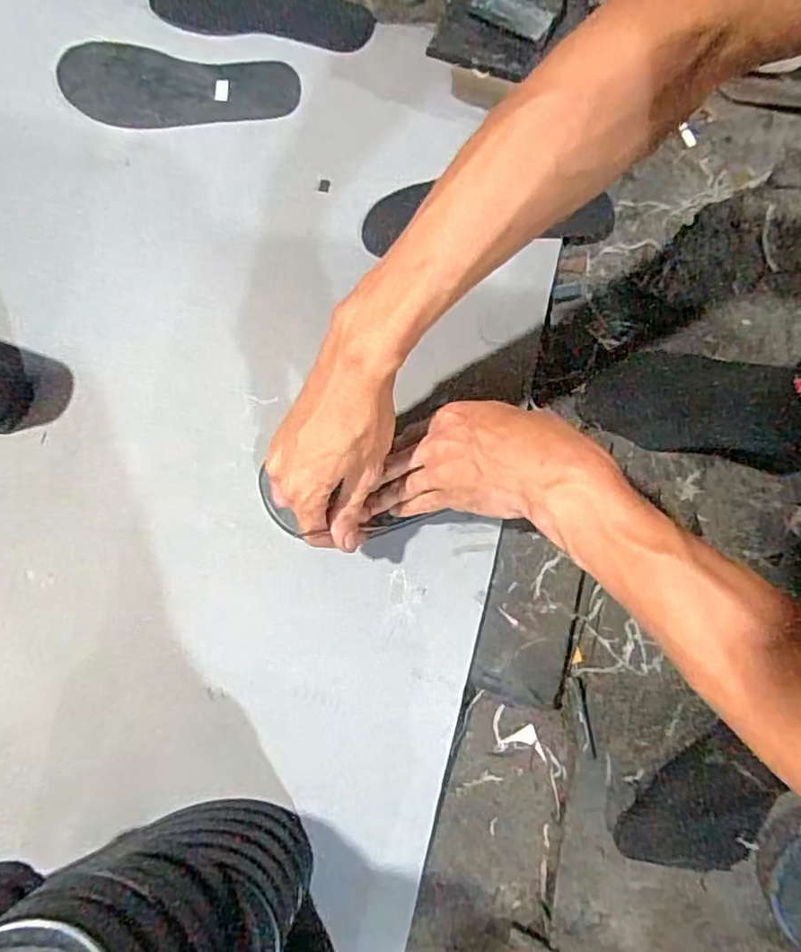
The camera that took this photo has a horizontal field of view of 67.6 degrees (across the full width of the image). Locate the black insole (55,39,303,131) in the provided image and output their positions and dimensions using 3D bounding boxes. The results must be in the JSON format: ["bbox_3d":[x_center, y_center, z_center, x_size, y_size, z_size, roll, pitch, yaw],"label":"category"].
[{"bbox_3d":[-0.233,-0.406,0.627,0.249,0.008,0.088,9,80,4],"label":"black insole"}]

